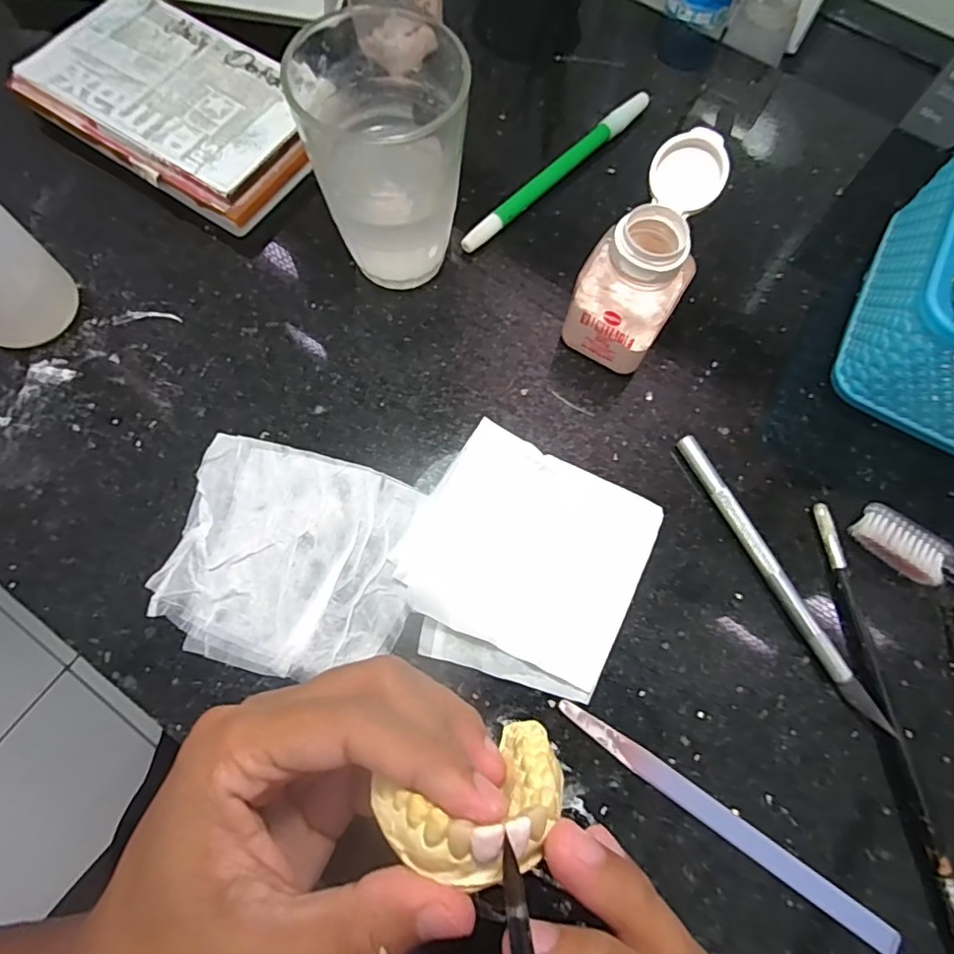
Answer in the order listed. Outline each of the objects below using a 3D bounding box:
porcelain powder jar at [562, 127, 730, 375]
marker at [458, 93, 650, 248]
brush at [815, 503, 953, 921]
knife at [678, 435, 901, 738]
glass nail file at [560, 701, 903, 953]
[{"bbox_3d":[0.073,-0.092,0.245,0.040,0.076,0.065,31,74,8],"label":"porcelain powder jar"},{"bbox_3d":[0.044,-0.164,0.302,0.010,0.010,0.144,43,76,12],"label":"marker"},{"bbox_3d":[0.164,0.101,0.217,0.007,0.008,0.187,-6,72,-4],"label":"brush"},{"bbox_3d":[0.125,0.041,0.237,0.008,0.009,0.136,-26,74,-10],"label":"knife"},{"bbox_3d":[0.090,0.128,0.209,0.137,0.004,0.010,34,74,9],"label":"glass nail file"}]

